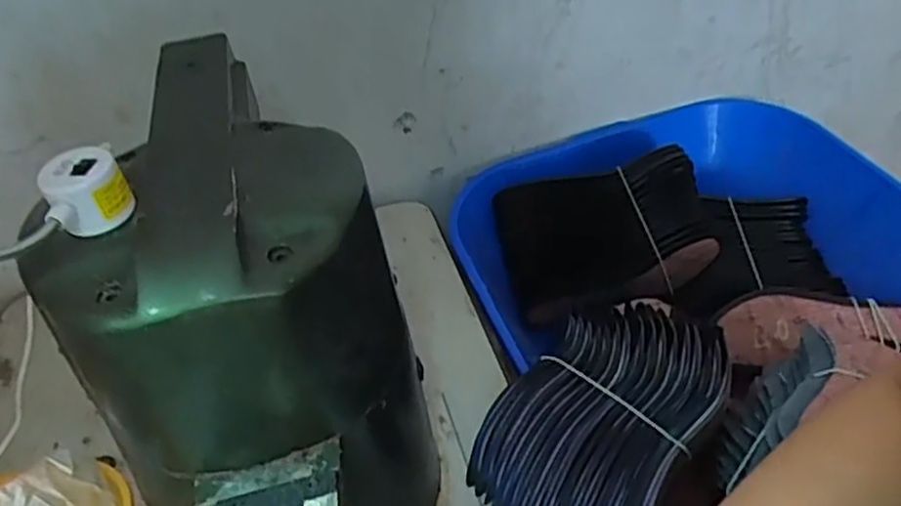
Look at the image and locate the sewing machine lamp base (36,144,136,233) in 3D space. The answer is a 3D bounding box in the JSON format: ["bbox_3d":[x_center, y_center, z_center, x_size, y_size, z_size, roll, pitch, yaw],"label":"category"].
[{"bbox_3d":[-0.191,-0.032,0.380,0.039,0.033,0.033,-23,48,-17],"label":"sewing machine lamp base"}]

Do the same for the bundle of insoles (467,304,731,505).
[{"bbox_3d":[0.133,0.139,0.600,0.137,0.091,0.234,23,52,25],"label":"bundle of insoles"}]

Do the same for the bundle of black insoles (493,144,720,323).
[{"bbox_3d":[0.184,-0.023,0.860,0.246,0.125,0.142,-8,45,-2],"label":"bundle of black insoles"}]

